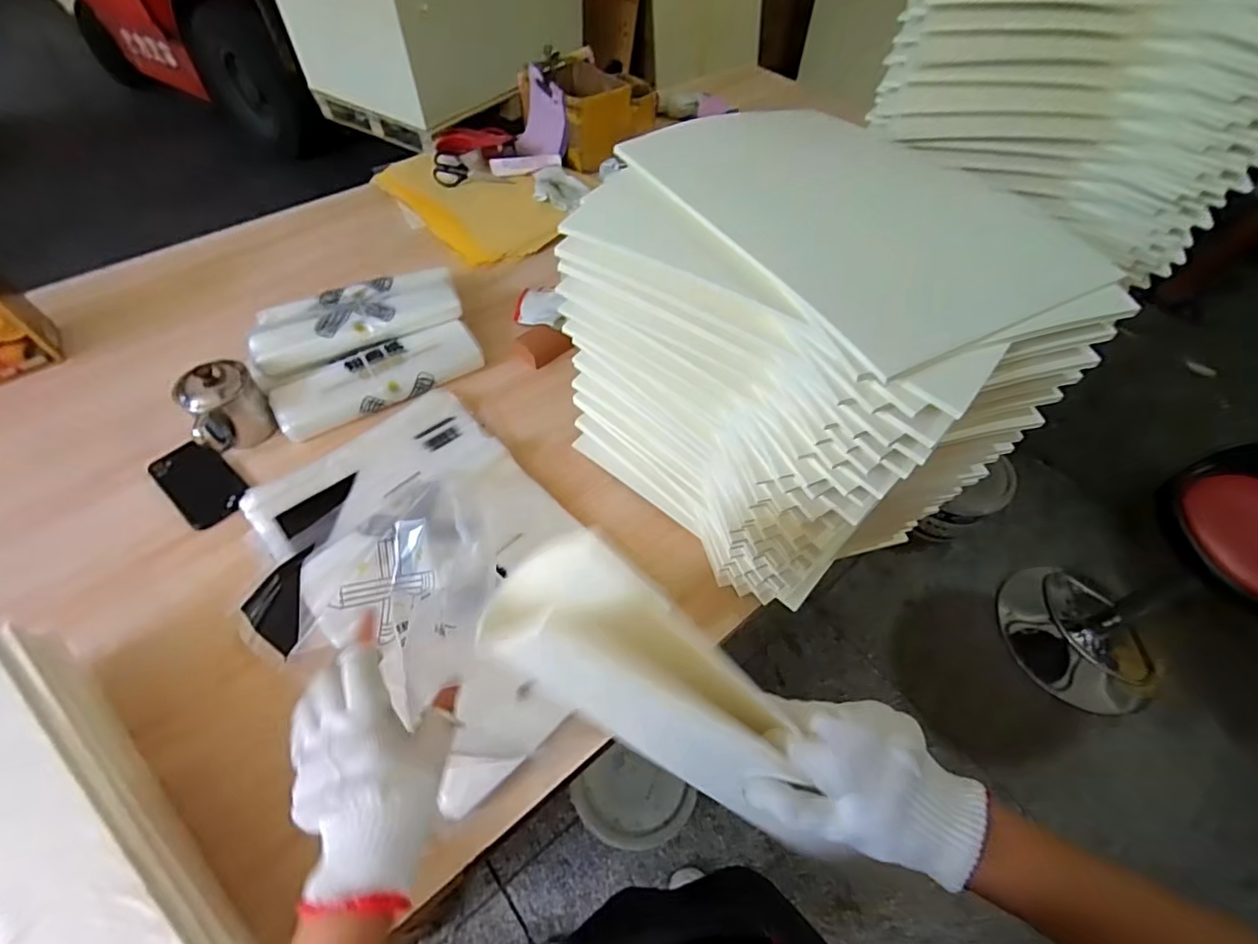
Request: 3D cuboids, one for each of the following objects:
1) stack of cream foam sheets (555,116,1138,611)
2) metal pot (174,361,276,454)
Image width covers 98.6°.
[{"bbox_3d":[0.163,-0.110,0.584,0.292,0.410,0.419,-34,62,-23],"label":"stack of cream foam sheets"},{"bbox_3d":[-0.555,-0.093,0.745,0.088,0.088,0.086,1,55,-1],"label":"metal pot"}]

